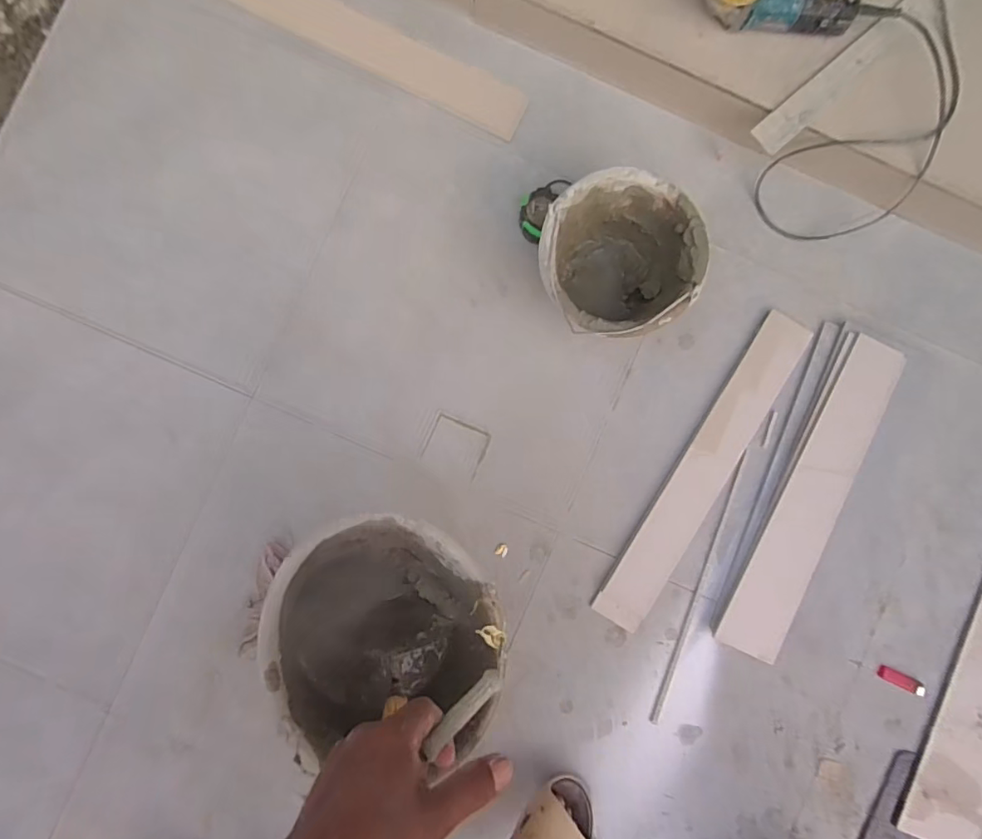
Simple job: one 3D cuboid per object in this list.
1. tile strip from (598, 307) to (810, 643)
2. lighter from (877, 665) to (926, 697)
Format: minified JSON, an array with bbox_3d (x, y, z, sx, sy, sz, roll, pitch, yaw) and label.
[{"bbox_3d":[0.387,0.095,0.954,0.099,0.012,0.626,32,90,2],"label":"tile strip"},{"bbox_3d":[0.763,0.485,0.972,0.090,0.010,0.024,26,87,-1],"label":"lighter"}]

